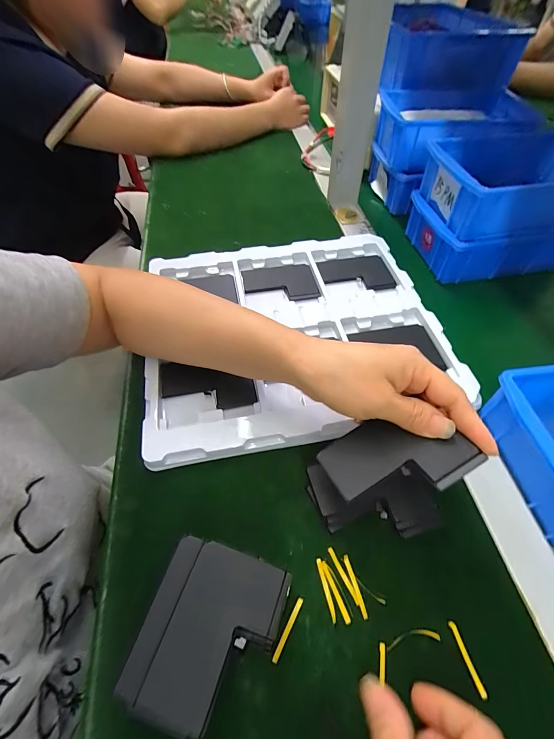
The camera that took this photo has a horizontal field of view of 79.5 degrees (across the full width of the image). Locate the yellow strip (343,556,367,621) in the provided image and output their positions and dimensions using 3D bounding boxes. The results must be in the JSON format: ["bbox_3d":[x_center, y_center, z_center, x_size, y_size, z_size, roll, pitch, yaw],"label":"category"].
[{"bbox_3d":[0.057,0.157,0.242,0.004,0.004,0.040,-13,55,-8],"label":"yellow strip"}]

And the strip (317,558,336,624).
[{"bbox_3d":[0.036,0.159,0.241,0.004,0.004,0.039,-11,55,-7],"label":"strip"}]

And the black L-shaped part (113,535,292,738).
[{"bbox_3d":[-0.042,0.168,0.216,0.080,0.034,0.090,14,56,11],"label":"black L-shaped part"}]

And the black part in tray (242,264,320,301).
[{"bbox_3d":[0.003,-0.107,0.429,0.089,0.012,0.065,-8,54,-4],"label":"black part in tray"}]

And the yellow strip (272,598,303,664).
[{"bbox_3d":[0.008,0.178,0.228,0.004,0.004,0.039,25,58,18],"label":"yellow strip"}]

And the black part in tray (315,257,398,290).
[{"bbox_3d":[0.101,-0.124,0.435,0.086,0.006,0.066,-9,55,-5],"label":"black part in tray"}]

